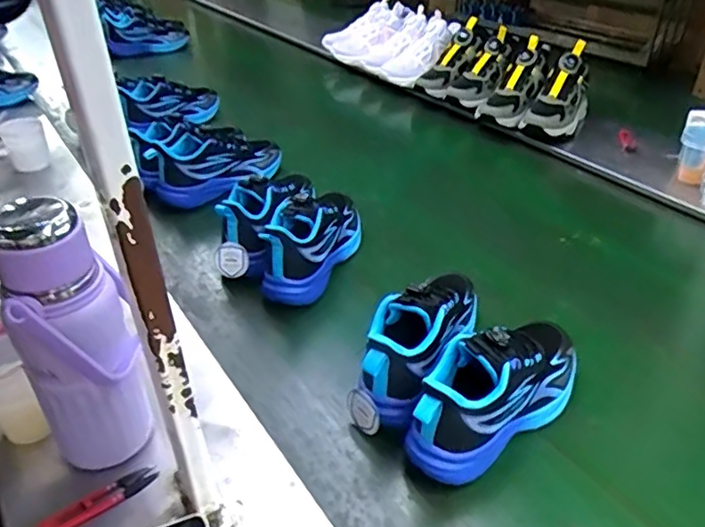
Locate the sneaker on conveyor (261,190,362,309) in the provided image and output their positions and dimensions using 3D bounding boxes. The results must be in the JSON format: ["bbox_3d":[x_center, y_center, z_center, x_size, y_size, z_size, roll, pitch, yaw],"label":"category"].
[{"bbox_3d":[-0.054,-0.041,0.851,0.083,0.118,0.239,13,34,19],"label":"sneaker on conveyor"}]

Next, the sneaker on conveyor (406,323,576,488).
[{"bbox_3d":[0.151,0.124,0.593,0.238,0.123,0.081,-25,40,-35],"label":"sneaker on conveyor"}]

